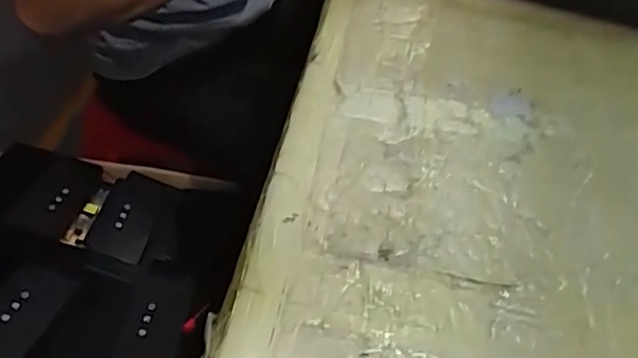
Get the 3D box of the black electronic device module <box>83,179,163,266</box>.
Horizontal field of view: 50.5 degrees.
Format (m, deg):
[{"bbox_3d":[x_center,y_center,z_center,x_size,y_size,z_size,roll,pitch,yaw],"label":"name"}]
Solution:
[{"bbox_3d":[-0.257,0.054,0.899,0.080,0.015,0.141,9,42,0],"label":"black electronic device module"}]

